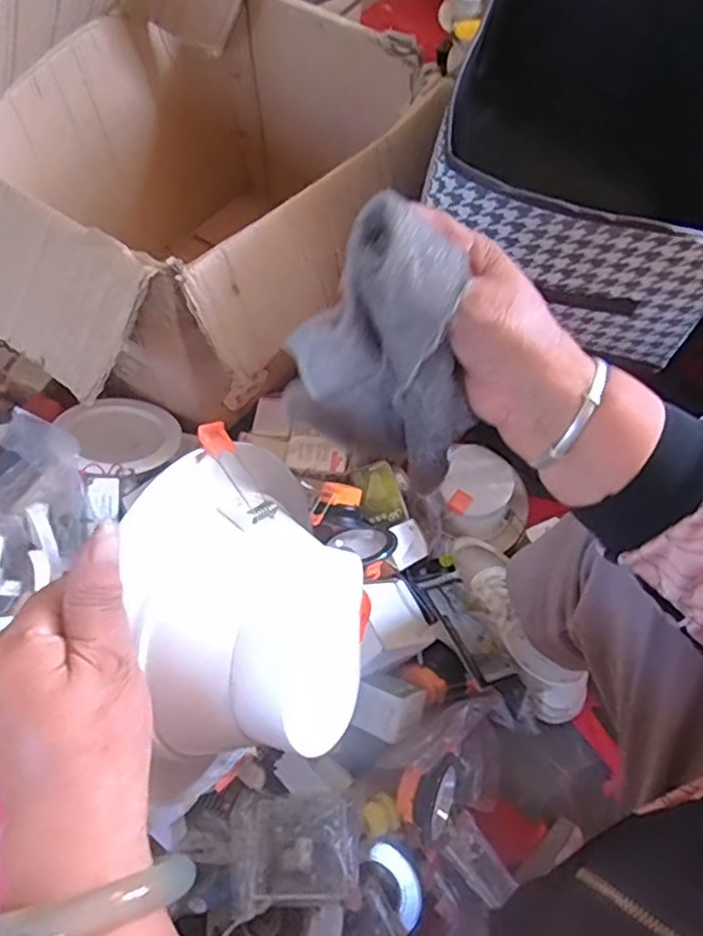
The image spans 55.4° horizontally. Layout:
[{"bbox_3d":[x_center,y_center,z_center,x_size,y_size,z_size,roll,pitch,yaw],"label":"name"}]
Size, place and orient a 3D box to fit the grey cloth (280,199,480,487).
[{"bbox_3d":[0.026,-0.051,0.333,0.108,0.118,0.032,26,41,-19],"label":"grey cloth"}]

